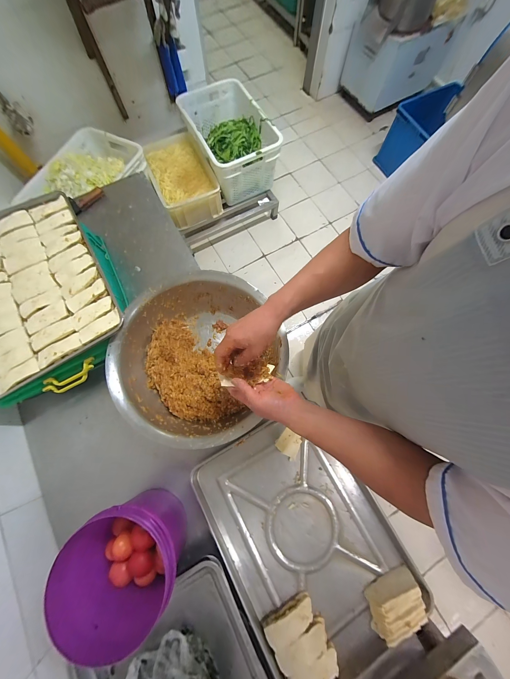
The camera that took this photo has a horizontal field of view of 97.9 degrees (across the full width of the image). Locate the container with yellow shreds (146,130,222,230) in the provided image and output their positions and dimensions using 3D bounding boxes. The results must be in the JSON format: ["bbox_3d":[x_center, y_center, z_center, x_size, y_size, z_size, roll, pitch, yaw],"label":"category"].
[{"bbox_3d":[-0.505,-1.115,1.530,0.375,0.198,0.622,-24,76,-6],"label":"container with yellow shreds"}]

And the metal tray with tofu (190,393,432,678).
[{"bbox_3d":[0.143,0.534,0.575,0.405,0.068,0.635,-30,77,-8],"label":"metal tray with tofu"}]

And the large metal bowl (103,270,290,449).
[{"bbox_3d":[-0.153,0.057,0.655,0.443,0.153,0.444,0,75,0],"label":"large metal bowl"}]

